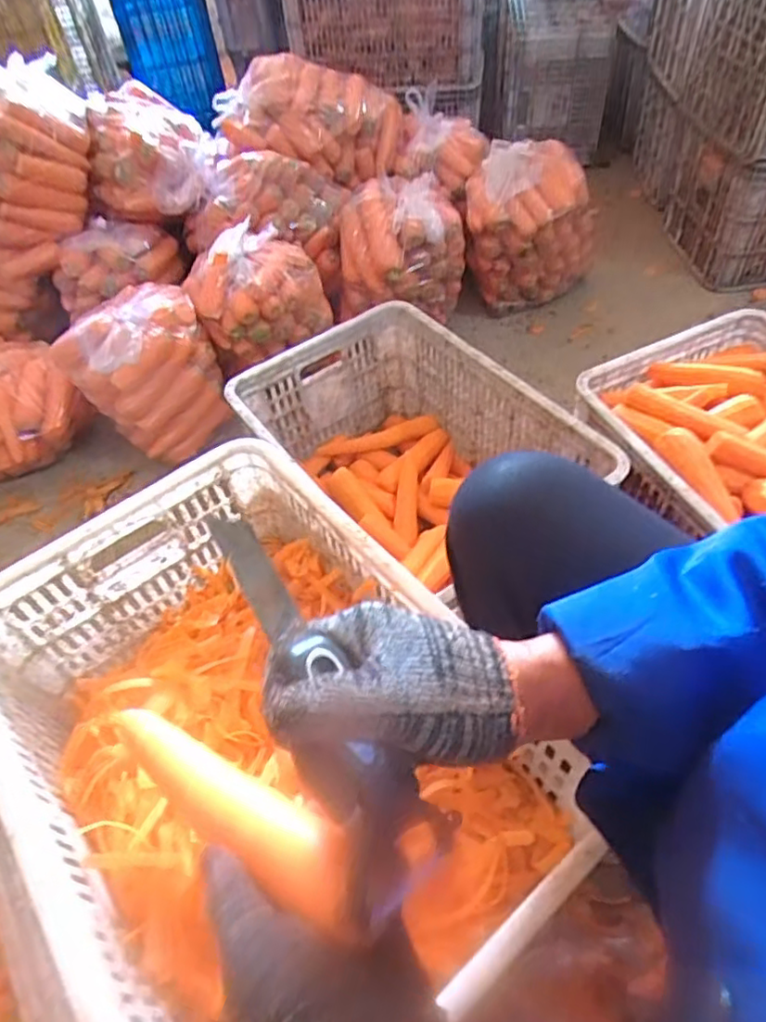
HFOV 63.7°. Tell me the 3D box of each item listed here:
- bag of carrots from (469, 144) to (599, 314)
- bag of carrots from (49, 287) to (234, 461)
[{"bbox_3d":[0.315,-0.591,1.343,0.266,0.324,0.195,8,53,12],"label":"bag of carrots"},{"bbox_3d":[-0.441,-0.254,1.172,0.244,0.279,0.179,-35,56,-20],"label":"bag of carrots"}]

